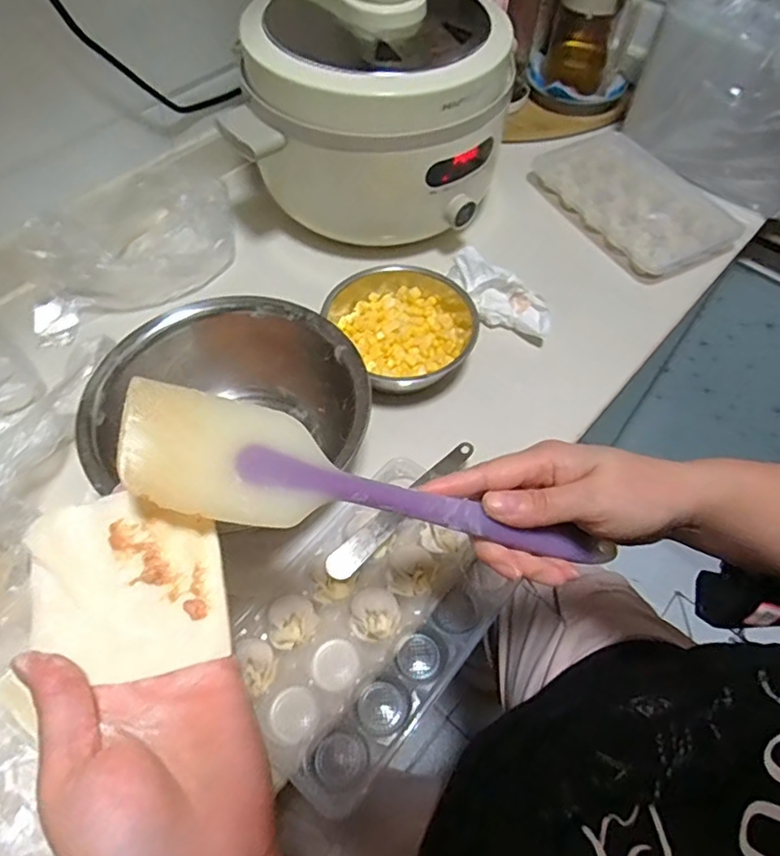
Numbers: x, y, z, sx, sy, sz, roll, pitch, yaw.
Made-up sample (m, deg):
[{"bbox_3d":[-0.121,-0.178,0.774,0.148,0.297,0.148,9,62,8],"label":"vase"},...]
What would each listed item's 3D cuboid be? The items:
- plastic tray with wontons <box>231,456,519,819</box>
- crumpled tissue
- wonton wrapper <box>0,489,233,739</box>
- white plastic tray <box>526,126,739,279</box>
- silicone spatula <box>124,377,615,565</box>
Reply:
[{"bbox_3d":[-0.016,0.141,0.432,0.139,0.032,0.213,36,63,19],"label":"plastic tray with wontons"},{"bbox_3d":[0.109,-0.131,0.584,0.111,0.041,0.033,38,63,1],"label":"crumpled tissue"},{"bbox_3d":[-0.113,0.066,0.246,0.082,0.017,0.078,-11,58,-8],"label":"wonton wrapper"},{"bbox_3d":[0.279,-0.263,0.683,0.143,0.038,0.227,-28,62,-18],"label":"white plastic tray"},{"bbox_3d":[0.004,0.036,0.286,0.250,0.011,0.051,18,54,-22],"label":"silicone spatula"}]

